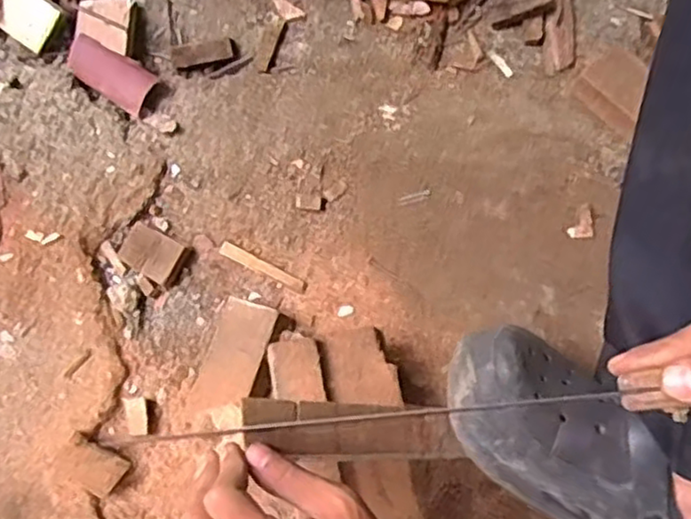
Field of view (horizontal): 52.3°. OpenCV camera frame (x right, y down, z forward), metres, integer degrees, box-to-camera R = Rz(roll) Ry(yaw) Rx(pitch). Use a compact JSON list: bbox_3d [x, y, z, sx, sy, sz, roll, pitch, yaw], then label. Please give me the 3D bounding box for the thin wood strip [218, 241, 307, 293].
[{"bbox_3d":[-0.077,0.007,0.664,0.087,0.004,0.013,26,76,4],"label":"thin wood strip"}]

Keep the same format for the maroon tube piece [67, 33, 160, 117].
[{"bbox_3d":[-0.232,-0.186,0.694,0.095,0.015,0.042,36,77,6],"label":"maroon tube piece"}]

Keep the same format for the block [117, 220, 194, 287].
[{"bbox_3d":[-0.179,-0.007,0.658,0.056,0.020,0.044,29,77,4],"label":"block"}]

